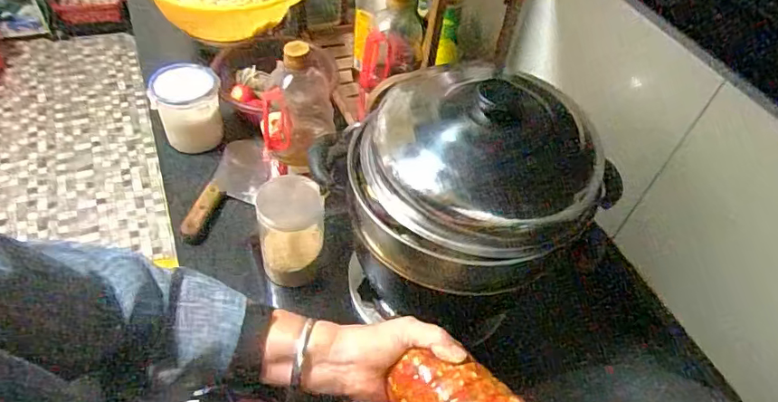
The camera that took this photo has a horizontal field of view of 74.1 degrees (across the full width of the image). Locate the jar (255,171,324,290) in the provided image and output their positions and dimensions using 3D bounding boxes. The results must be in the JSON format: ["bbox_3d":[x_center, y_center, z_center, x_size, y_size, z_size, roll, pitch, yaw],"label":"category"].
[{"bbox_3d":[-0.127,0.043,0.673,0.079,0.142,0.073,3,49,-4],"label":"jar"}]

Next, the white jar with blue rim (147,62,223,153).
[{"bbox_3d":[-0.327,-0.151,0.843,0.099,0.115,0.105,-10,51,-14],"label":"white jar with blue rim"}]

